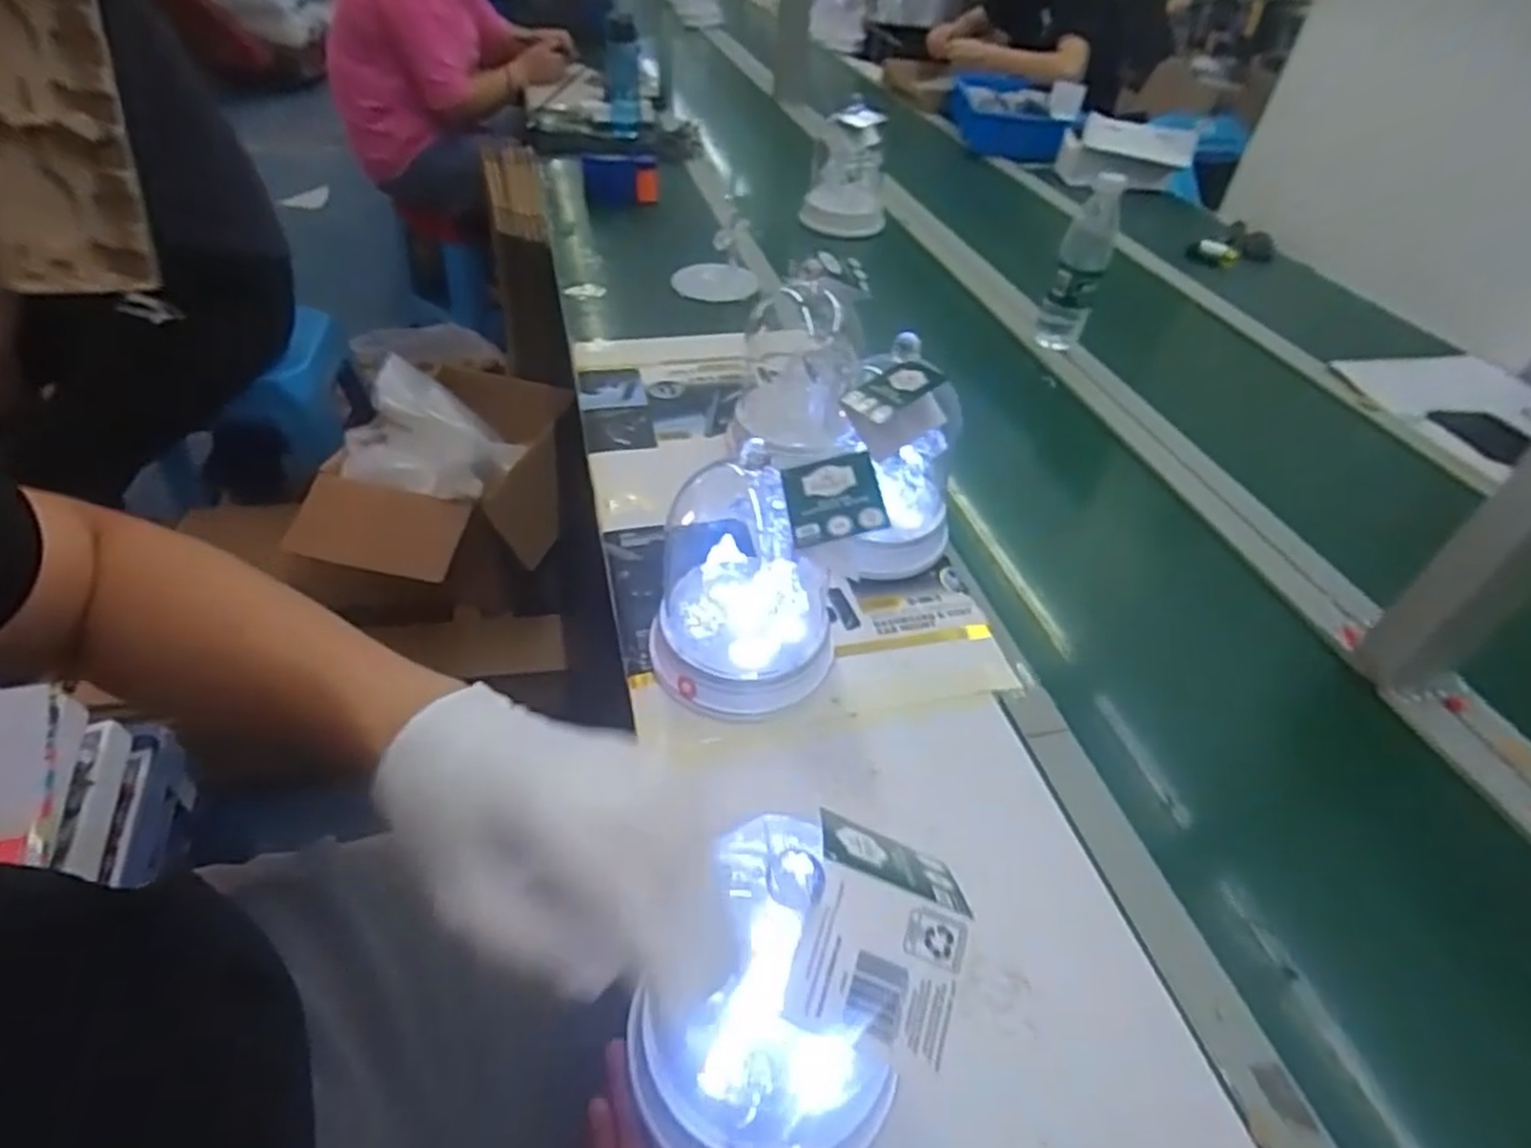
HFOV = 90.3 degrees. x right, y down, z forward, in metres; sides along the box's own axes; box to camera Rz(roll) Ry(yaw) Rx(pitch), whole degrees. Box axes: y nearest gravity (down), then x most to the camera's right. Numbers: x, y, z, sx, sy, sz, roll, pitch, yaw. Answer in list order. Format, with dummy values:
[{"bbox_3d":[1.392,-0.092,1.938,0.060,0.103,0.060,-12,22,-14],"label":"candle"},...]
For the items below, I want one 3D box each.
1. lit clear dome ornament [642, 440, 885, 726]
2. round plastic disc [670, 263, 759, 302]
[{"bbox_3d":[-0.003,-0.008,0.592,0.169,0.202,0.158,5,45,-1],"label":"lit clear dome ornament"},{"bbox_3d":[-0.078,-0.451,1.182,0.129,0.015,0.091,-1,53,-2],"label":"round plastic disc"}]

